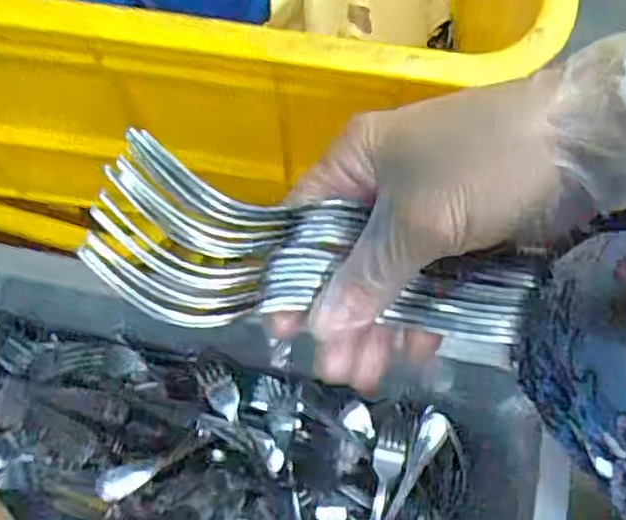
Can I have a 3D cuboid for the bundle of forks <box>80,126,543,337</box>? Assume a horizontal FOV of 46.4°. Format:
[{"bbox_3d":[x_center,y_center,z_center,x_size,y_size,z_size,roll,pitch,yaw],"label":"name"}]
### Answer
[{"bbox_3d":[0.004,0.003,0.281,0.172,0.031,0.052,12,72,-16],"label":"bundle of forks"}]

